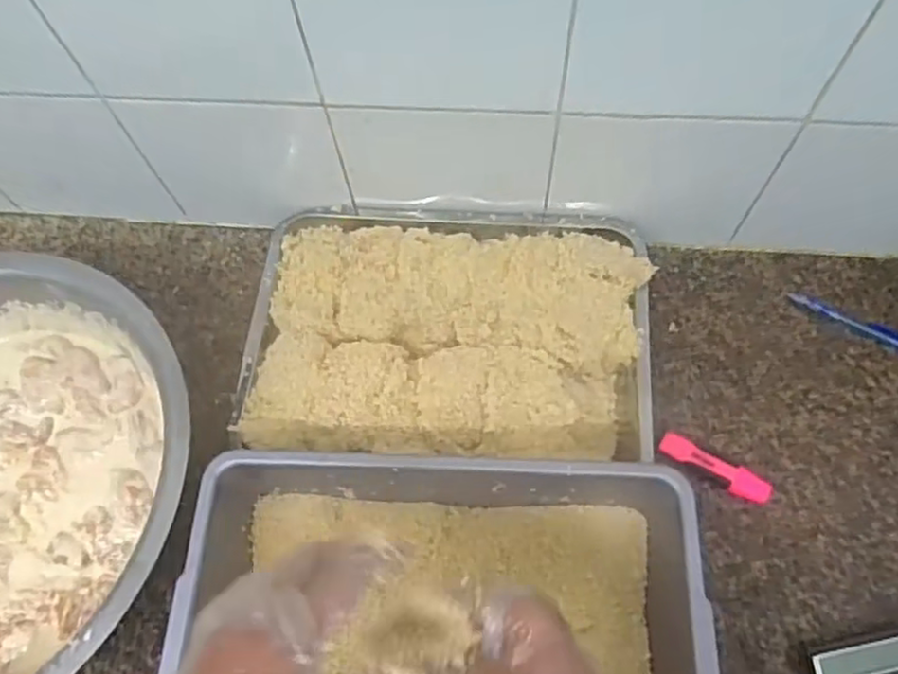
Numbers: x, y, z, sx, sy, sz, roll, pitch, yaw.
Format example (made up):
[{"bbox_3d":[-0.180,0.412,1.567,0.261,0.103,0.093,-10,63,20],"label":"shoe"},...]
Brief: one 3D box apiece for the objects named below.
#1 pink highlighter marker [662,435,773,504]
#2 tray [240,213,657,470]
[{"bbox_3d":[0.248,0.123,0.634,0.104,0.023,0.024,26,71,13],"label":"pink highlighter marker"},{"bbox_3d":[0.001,-0.004,0.680,0.377,0.062,0.259,4,67,4],"label":"tray"}]

